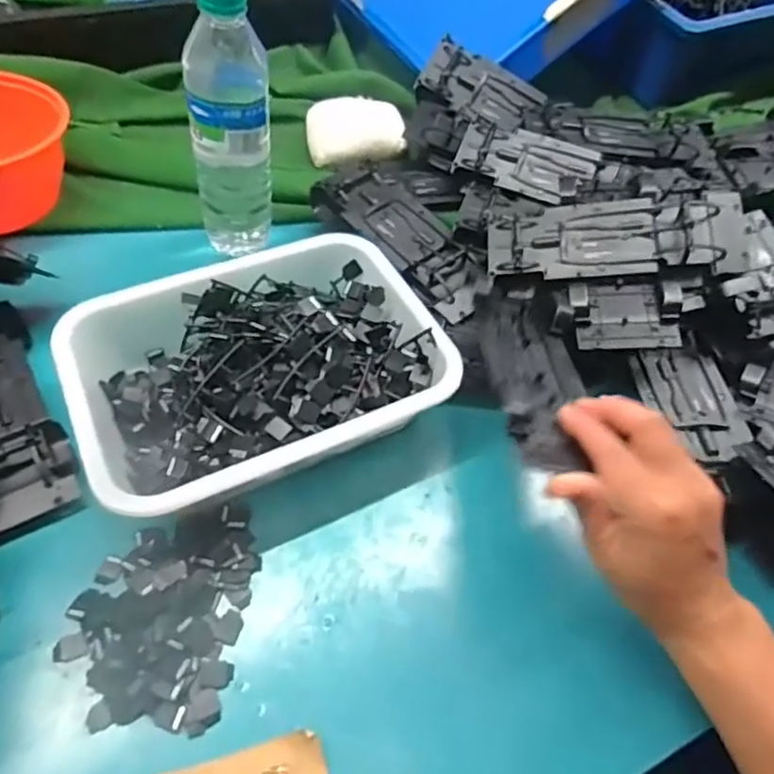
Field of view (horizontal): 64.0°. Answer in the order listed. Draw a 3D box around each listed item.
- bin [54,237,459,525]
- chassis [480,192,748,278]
[{"bbox_3d":[-0.094,-0.017,0.453,0.251,0.062,0.193,-22,59,-19],"label":"bin"},{"bbox_3d":[0.183,-0.122,0.500,0.194,0.028,0.068,-1,53,13],"label":"chassis"}]

